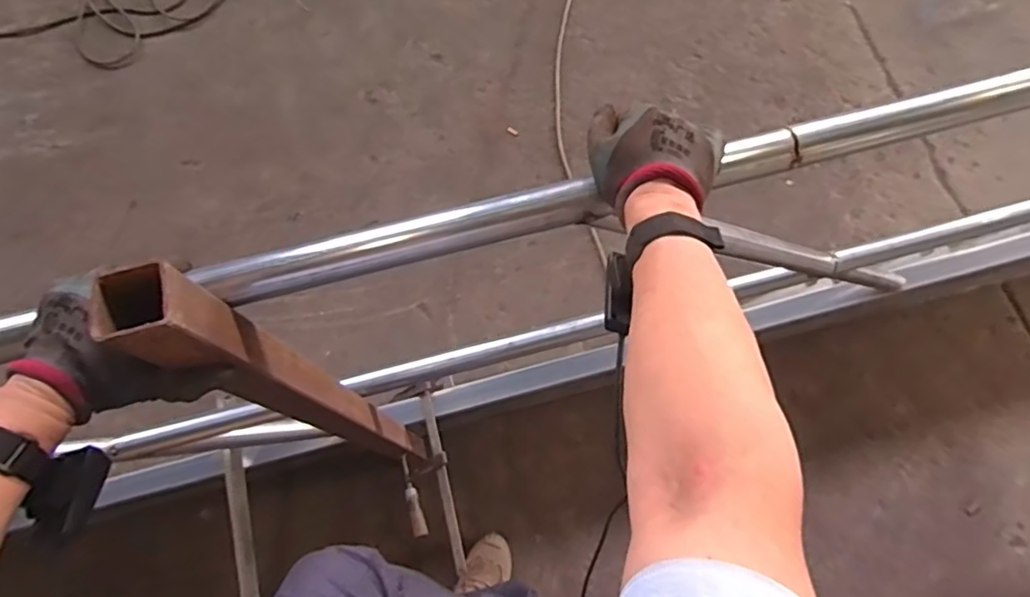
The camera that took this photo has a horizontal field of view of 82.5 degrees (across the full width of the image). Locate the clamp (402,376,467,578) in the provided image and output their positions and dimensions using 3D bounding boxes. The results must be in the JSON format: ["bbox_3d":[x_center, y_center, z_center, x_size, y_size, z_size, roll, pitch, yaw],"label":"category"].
[{"bbox_3d":[-0.169,0.348,1.175,0.116,0.087,0.365,-6,71,-1],"label":"clamp"}]

